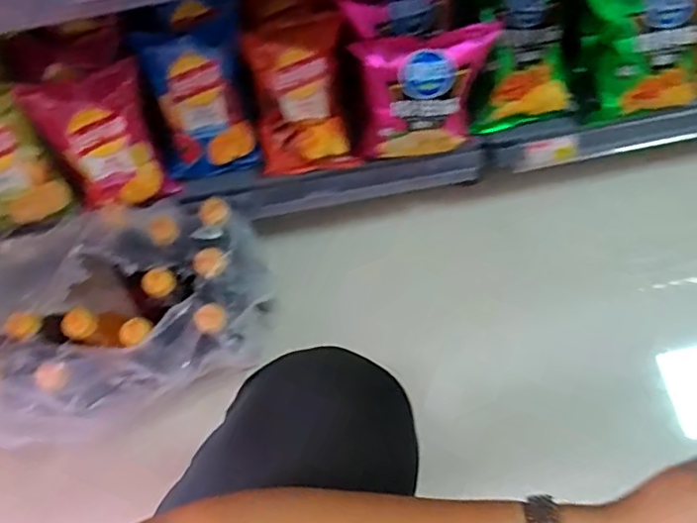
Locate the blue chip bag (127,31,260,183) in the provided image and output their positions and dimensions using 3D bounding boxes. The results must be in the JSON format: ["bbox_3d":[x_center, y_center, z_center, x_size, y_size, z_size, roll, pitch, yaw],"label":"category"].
[{"bbox_3d":[-0.197,-0.199,0.761,0.125,0.189,0.050,-19,29,-8],"label":"blue chip bag"}]

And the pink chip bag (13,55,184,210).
[{"bbox_3d":[-0.296,-0.145,0.714,0.128,0.172,0.045,-18,37,-5],"label":"pink chip bag"}]

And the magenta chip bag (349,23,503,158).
[{"bbox_3d":[0.091,-0.196,0.713,0.161,0.158,0.065,-9,71,-1],"label":"magenta chip bag"}]

